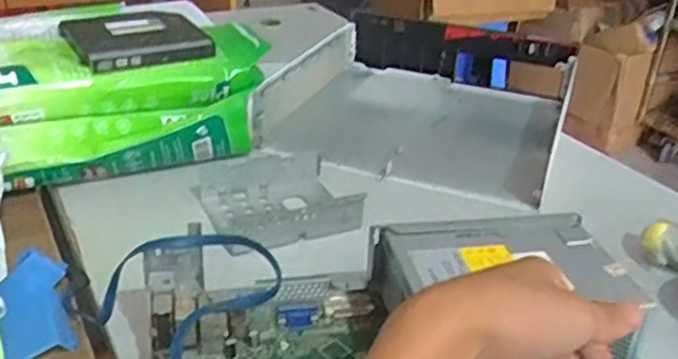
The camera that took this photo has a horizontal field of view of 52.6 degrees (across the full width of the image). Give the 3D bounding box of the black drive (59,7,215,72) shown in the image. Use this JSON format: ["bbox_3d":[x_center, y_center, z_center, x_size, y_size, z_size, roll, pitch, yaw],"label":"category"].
[{"bbox_3d":[-0.225,-0.159,0.757,0.137,0.021,0.155,-14,32,-28],"label":"black drive"}]

